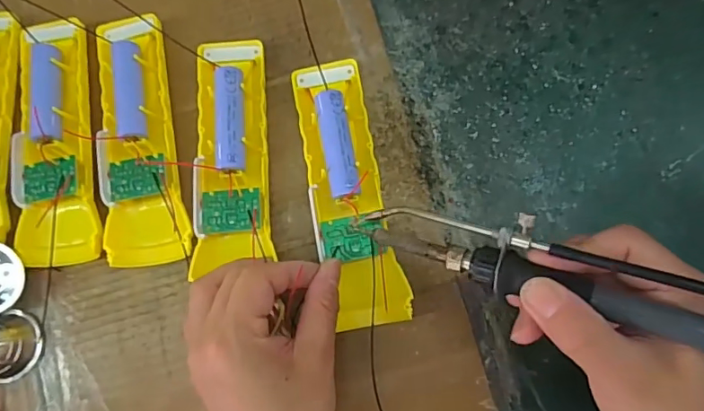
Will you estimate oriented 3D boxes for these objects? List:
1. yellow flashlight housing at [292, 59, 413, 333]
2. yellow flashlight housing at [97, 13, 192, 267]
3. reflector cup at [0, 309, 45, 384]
[{"bbox_3d":[-0.003,-0.009,0.293,0.042,0.022,0.156,-12,80,2],"label":"yellow flashlight housing"},{"bbox_3d":[-0.132,-0.042,0.310,0.049,0.020,0.157,-12,81,5],"label":"yellow flashlight housing"},{"bbox_3d":[-0.208,0.086,0.298,0.034,0.025,0.040,-15,80,4],"label":"reflector cup"}]

